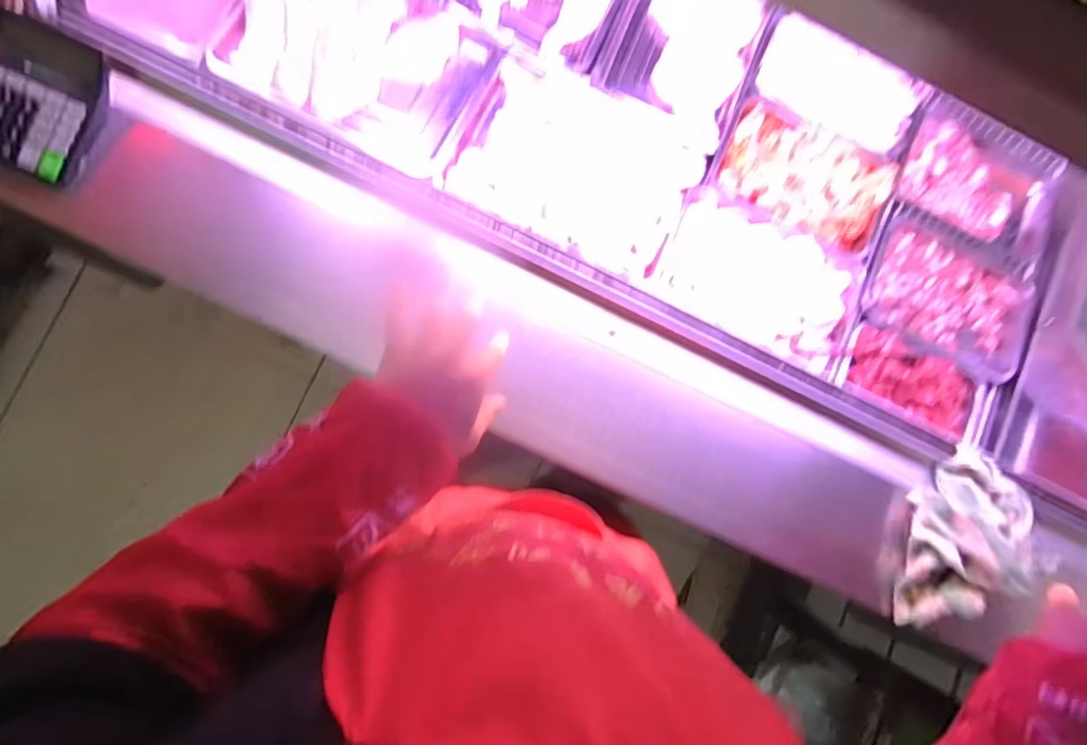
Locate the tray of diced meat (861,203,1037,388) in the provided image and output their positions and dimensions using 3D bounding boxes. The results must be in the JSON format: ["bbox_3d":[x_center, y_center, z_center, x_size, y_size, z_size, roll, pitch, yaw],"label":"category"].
[{"bbox_3d":[0.714,-0.142,1.010,0.311,0.050,0.235,22,83,-4],"label":"tray of diced meat"}]

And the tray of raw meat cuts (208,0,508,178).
[{"bbox_3d":[-0.284,-0.513,0.921,0.375,0.044,0.268,26,83,-4],"label":"tray of raw meat cuts"}]

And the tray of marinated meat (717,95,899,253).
[{"bbox_3d":[0.450,-0.328,0.968,0.295,0.048,0.207,25,83,-4],"label":"tray of marinated meat"}]

